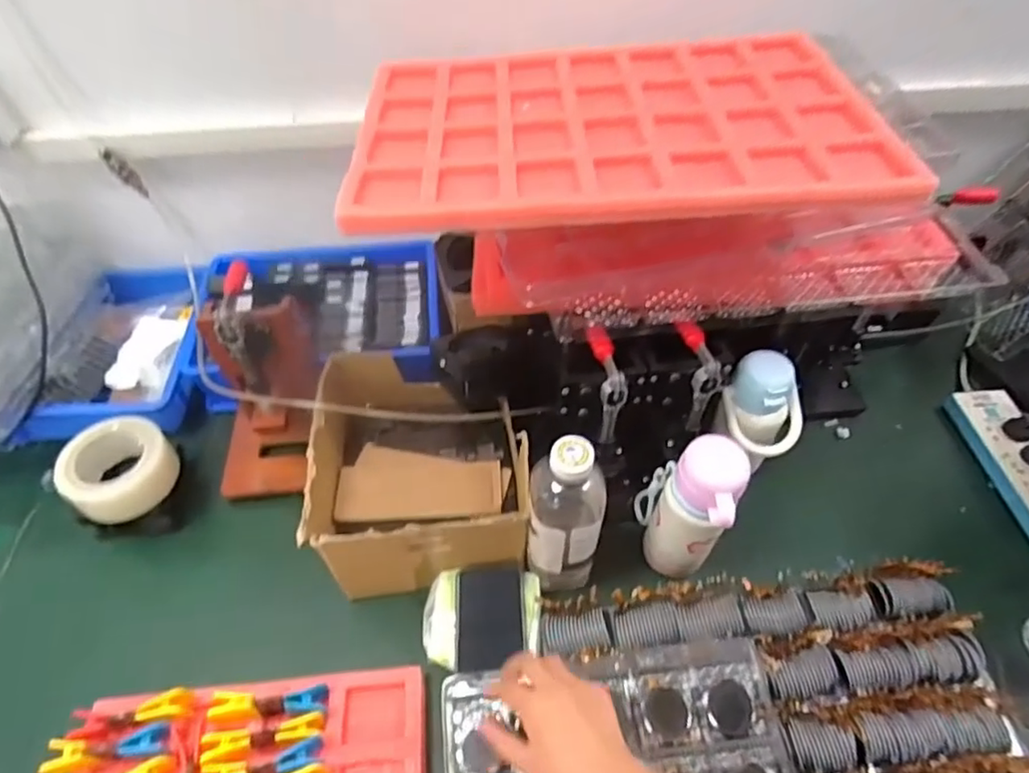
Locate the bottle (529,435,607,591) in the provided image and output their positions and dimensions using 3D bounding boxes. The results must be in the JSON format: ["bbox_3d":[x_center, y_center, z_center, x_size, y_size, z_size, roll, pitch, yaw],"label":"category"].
[{"bbox_3d":[0.053,0.151,0.649,0.077,0.238,0.094,4,51,4],"label":"bottle"}]

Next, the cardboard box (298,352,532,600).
[{"bbox_3d":[-0.112,0.090,0.744,0.235,0.129,0.265,-6,51,-4],"label":"cardboard box"}]

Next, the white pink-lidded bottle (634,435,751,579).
[{"bbox_3d":[0.175,0.136,0.651,0.095,0.188,0.090,20,54,16],"label":"white pink-lidded bottle"}]

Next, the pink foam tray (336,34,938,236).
[{"bbox_3d":[0.096,-0.265,0.607,0.491,0.030,0.337,-2,51,-1],"label":"pink foam tray"}]

